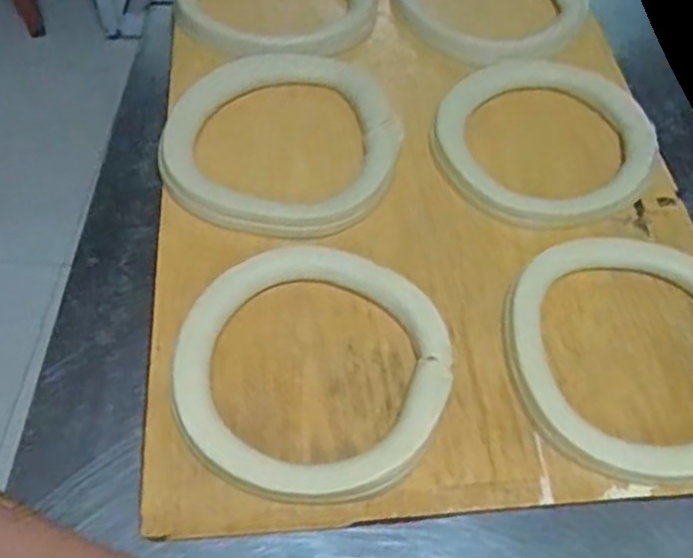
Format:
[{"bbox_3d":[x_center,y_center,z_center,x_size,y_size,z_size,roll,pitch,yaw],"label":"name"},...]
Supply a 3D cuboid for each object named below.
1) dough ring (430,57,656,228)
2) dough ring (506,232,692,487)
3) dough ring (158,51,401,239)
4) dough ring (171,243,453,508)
[{"bbox_3d":[0.161,-0.116,0.583,0.171,0.030,0.154,-8,56,-10],"label":"dough ring"},{"bbox_3d":[0.194,0.045,0.476,0.164,0.029,0.174,2,55,-3],"label":"dough ring"},{"bbox_3d":[-0.042,-0.118,0.563,0.169,0.018,0.206,22,56,11],"label":"dough ring"},{"bbox_3d":[-0.022,0.052,0.453,0.166,0.024,0.171,2,55,-3],"label":"dough ring"}]

